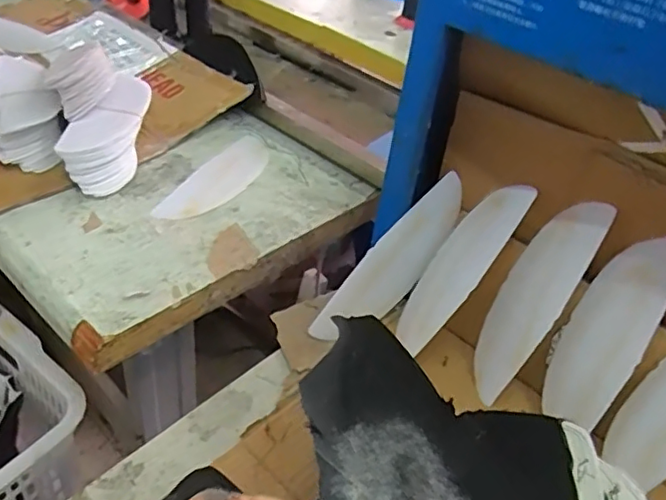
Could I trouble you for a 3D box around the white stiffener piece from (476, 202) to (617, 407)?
[{"bbox_3d":[0.193,0.045,0.584,0.013,0.211,0.074,18,18,-30],"label":"white stiffener piece"}]

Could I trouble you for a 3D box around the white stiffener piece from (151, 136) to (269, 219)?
[{"bbox_3d":[-0.140,-0.091,0.752,0.072,0.004,0.207,20,42,14],"label":"white stiffener piece"}]

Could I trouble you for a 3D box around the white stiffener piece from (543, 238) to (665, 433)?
[{"bbox_3d":[0.250,0.073,0.539,0.065,0.189,0.026,32,18,26],"label":"white stiffener piece"}]

